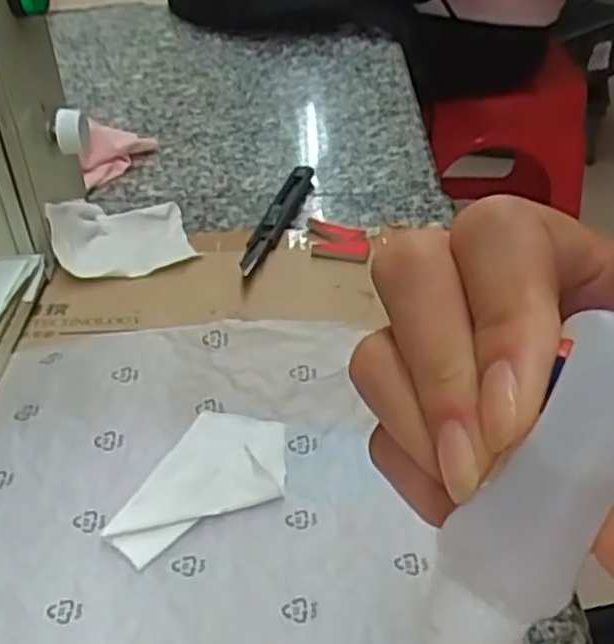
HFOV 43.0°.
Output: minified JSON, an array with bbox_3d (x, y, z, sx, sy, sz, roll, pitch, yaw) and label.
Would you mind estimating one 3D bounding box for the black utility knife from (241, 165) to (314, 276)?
[{"bbox_3d":[-0.017,-0.068,0.498,0.017,0.008,0.146,7,39,10],"label":"black utility knife"}]

